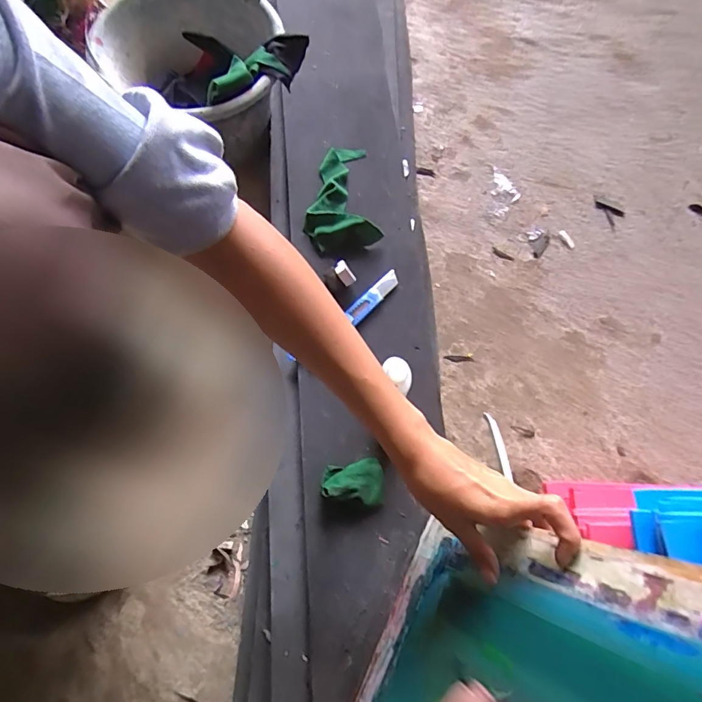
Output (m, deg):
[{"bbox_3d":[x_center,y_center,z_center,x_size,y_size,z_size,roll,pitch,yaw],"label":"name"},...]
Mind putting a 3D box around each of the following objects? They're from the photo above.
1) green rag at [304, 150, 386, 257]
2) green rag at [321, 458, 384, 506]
[{"bbox_3d":[-0.019,-0.206,0.591,0.090,0.032,0.154,-9,69,-3],"label":"green rag"},{"bbox_3d":[0.002,0.134,0.457,0.063,0.033,0.045,-8,69,-2],"label":"green rag"}]

